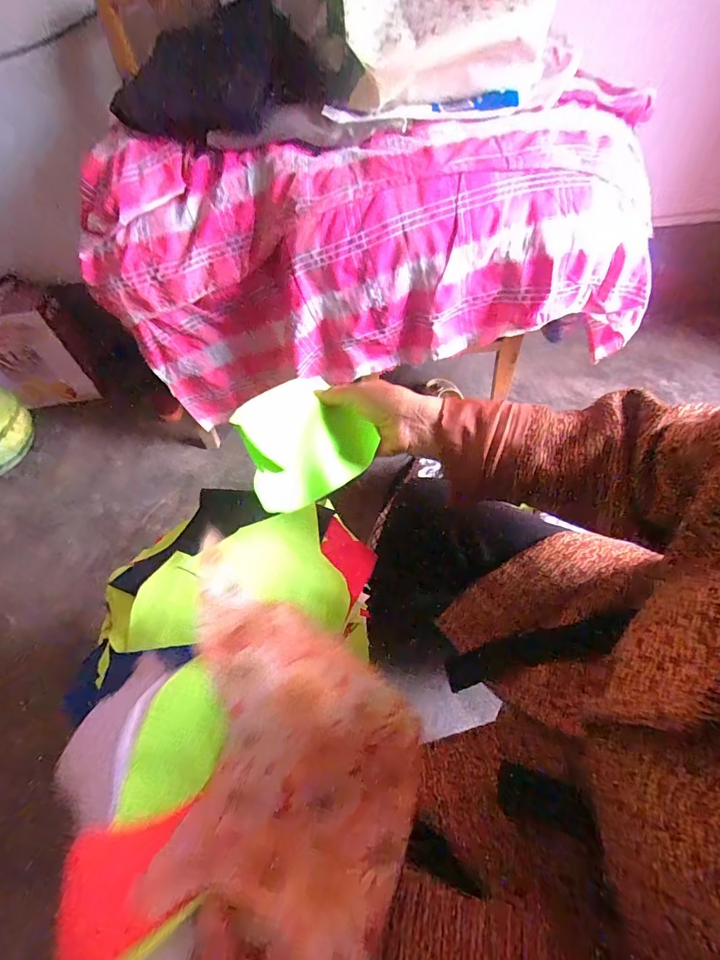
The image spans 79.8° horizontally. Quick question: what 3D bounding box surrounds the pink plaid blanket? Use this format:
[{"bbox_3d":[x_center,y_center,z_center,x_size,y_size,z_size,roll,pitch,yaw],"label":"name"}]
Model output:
[{"bbox_3d":[0.020,-0.395,0.868,1.058,0.448,0.285,-6,53,1],"label":"pink plaid blanket"}]

